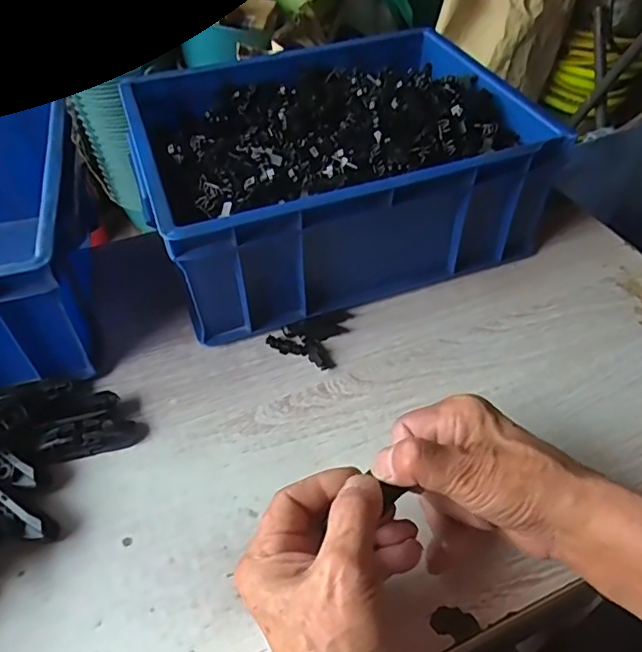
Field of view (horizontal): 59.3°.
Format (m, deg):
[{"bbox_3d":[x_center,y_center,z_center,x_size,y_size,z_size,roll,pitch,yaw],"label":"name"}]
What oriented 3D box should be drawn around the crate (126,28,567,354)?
[{"bbox_3d":[0.007,-0.146,0.541,0.327,0.138,0.250,-16,49,-13],"label":"crate"}]

